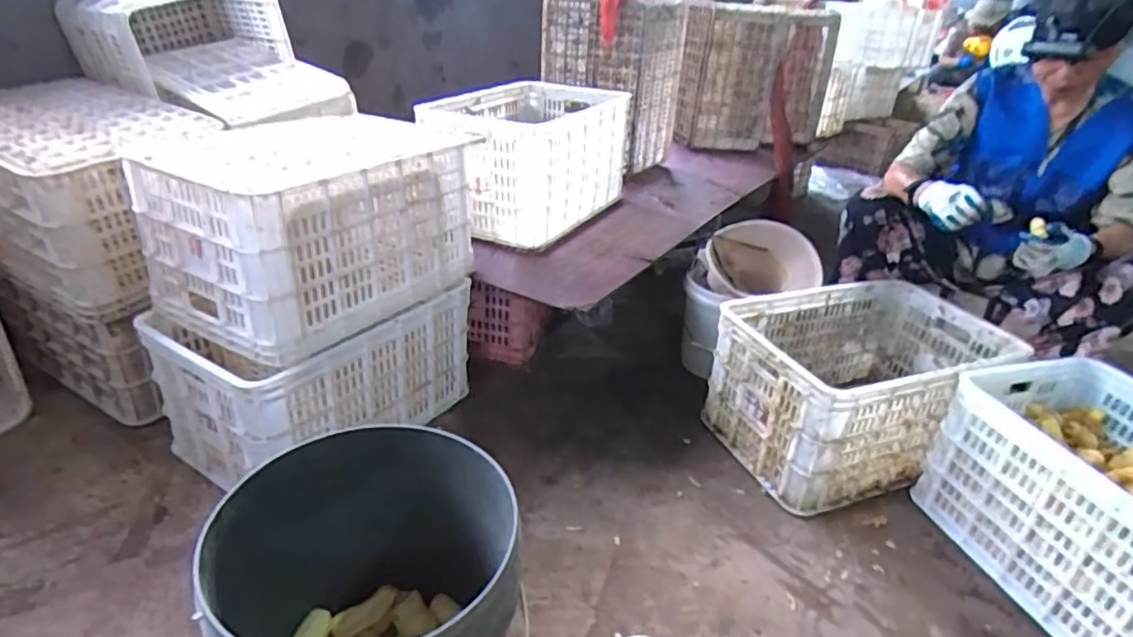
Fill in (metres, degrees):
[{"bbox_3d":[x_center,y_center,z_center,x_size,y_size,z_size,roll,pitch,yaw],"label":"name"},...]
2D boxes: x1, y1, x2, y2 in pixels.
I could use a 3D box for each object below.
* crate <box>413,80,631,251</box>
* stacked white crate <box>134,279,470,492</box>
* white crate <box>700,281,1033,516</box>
[{"bbox_3d":[-0.090,-0.433,1.673,0.378,0.281,0.579,16,30,21],"label":"crate"},{"bbox_3d":[-0.491,0.084,1.289,0.340,0.274,0.519,21,32,28],"label":"stacked white crate"},{"bbox_3d":[0.614,0.138,1.356,0.537,0.291,0.369,-7,30,-22],"label":"white crate"}]

